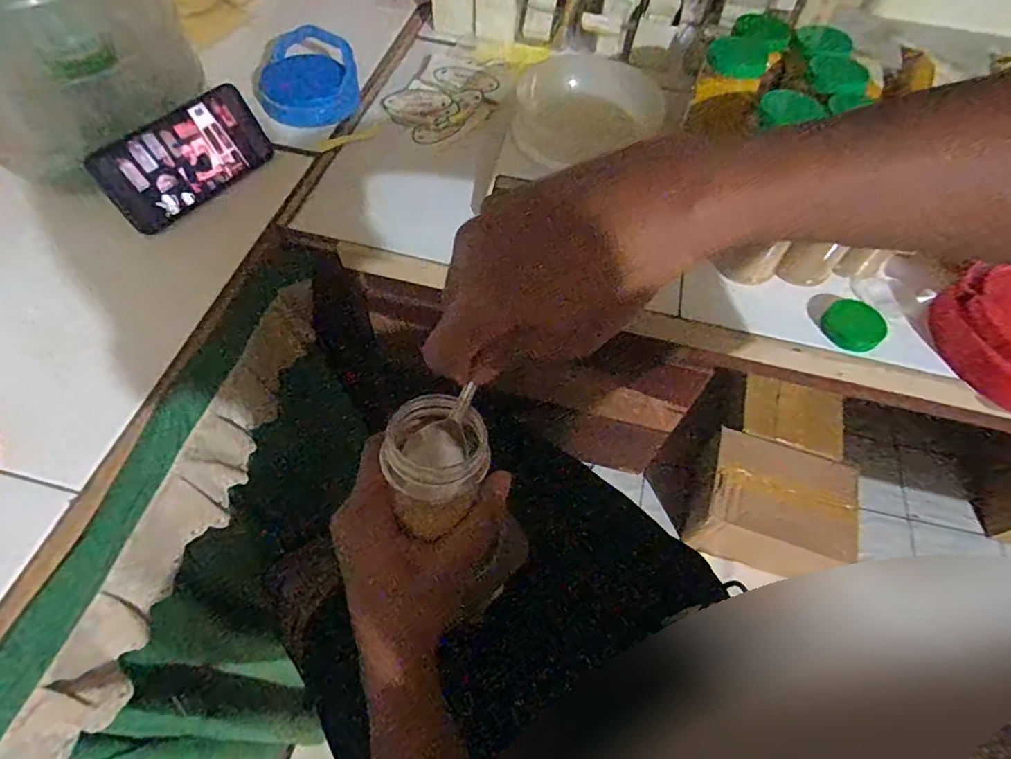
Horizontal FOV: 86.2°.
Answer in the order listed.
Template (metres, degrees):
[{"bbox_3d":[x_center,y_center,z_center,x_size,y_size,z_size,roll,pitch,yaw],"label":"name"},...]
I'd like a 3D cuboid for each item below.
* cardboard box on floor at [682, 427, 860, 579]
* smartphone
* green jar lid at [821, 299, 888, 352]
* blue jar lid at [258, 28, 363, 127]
[{"bbox_3d":[0.544,0.263,1.106,0.280,0.143,0.227,19,58,8],"label":"cardboard box on floor"},{"bbox_3d":[-0.310,-0.218,0.531,0.007,0.078,0.161,16,54,39],"label":"smartphone"},{"bbox_3d":[0.331,-0.052,0.514,0.047,0.018,0.053,-35,66,-23],"label":"green jar lid"},{"bbox_3d":[-0.228,-0.346,0.623,0.111,0.057,0.088,-12,59,-11],"label":"blue jar lid"}]

